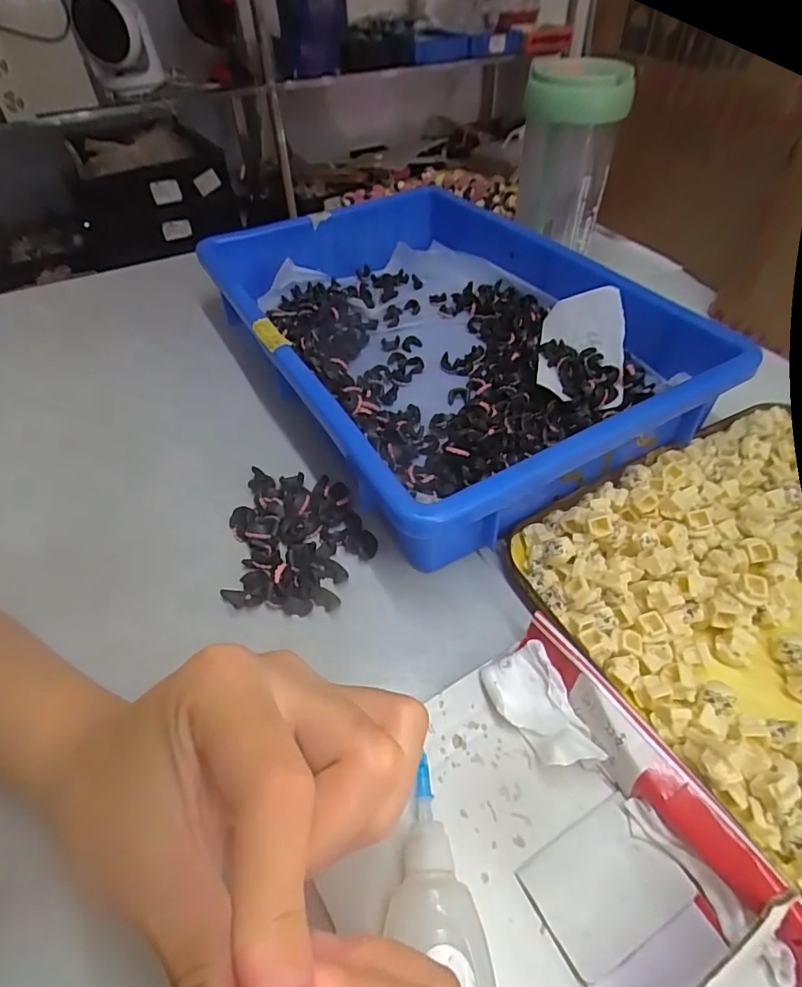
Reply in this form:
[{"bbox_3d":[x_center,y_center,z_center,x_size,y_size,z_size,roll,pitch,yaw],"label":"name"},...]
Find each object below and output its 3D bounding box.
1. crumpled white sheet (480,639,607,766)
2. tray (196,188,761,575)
[{"bbox_3d":[0.058,0.093,0.223,0.030,0.016,0.052,-17,48,-14],"label":"crumpled white sheet"},{"bbox_3d":[0.020,-0.127,0.389,0.246,0.056,0.364,-24,50,-20],"label":"tray"}]

